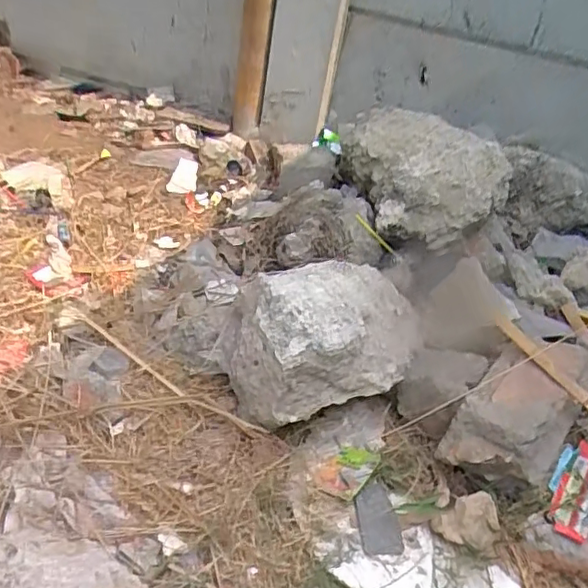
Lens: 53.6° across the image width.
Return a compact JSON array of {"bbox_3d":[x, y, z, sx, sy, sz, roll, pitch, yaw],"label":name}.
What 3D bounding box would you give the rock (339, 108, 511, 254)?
[{"bbox_3d":[0.293,-0.290,1.353,0.291,0.185,0.409,-5,41,-19],"label":"rock"}]

